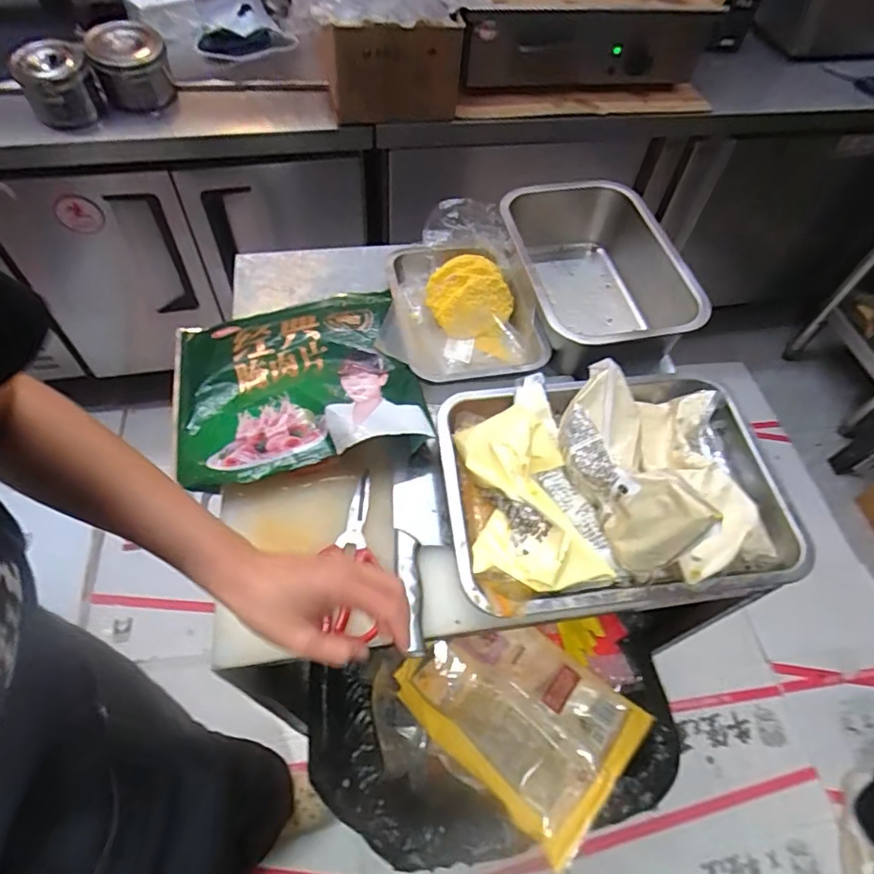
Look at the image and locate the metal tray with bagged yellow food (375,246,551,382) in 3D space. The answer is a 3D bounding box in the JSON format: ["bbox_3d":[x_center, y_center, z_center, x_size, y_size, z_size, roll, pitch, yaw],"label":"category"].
[{"bbox_3d":[0.033,-0.181,0.772,0.213,0.064,0.251,-1,57,-5],"label":"metal tray with bagged yellow food"}]

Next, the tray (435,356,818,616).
[{"bbox_3d":[0.194,0.033,0.582,0.357,0.124,0.261,-3,57,-6],"label":"tray"}]

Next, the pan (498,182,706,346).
[{"bbox_3d":[0.232,-0.218,0.811,0.236,0.145,0.304,-9,58,-9],"label":"pan"}]

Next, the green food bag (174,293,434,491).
[{"bbox_3d":[-0.180,-0.072,0.692,0.290,0.082,0.283,-12,59,-12],"label":"green food bag"}]

